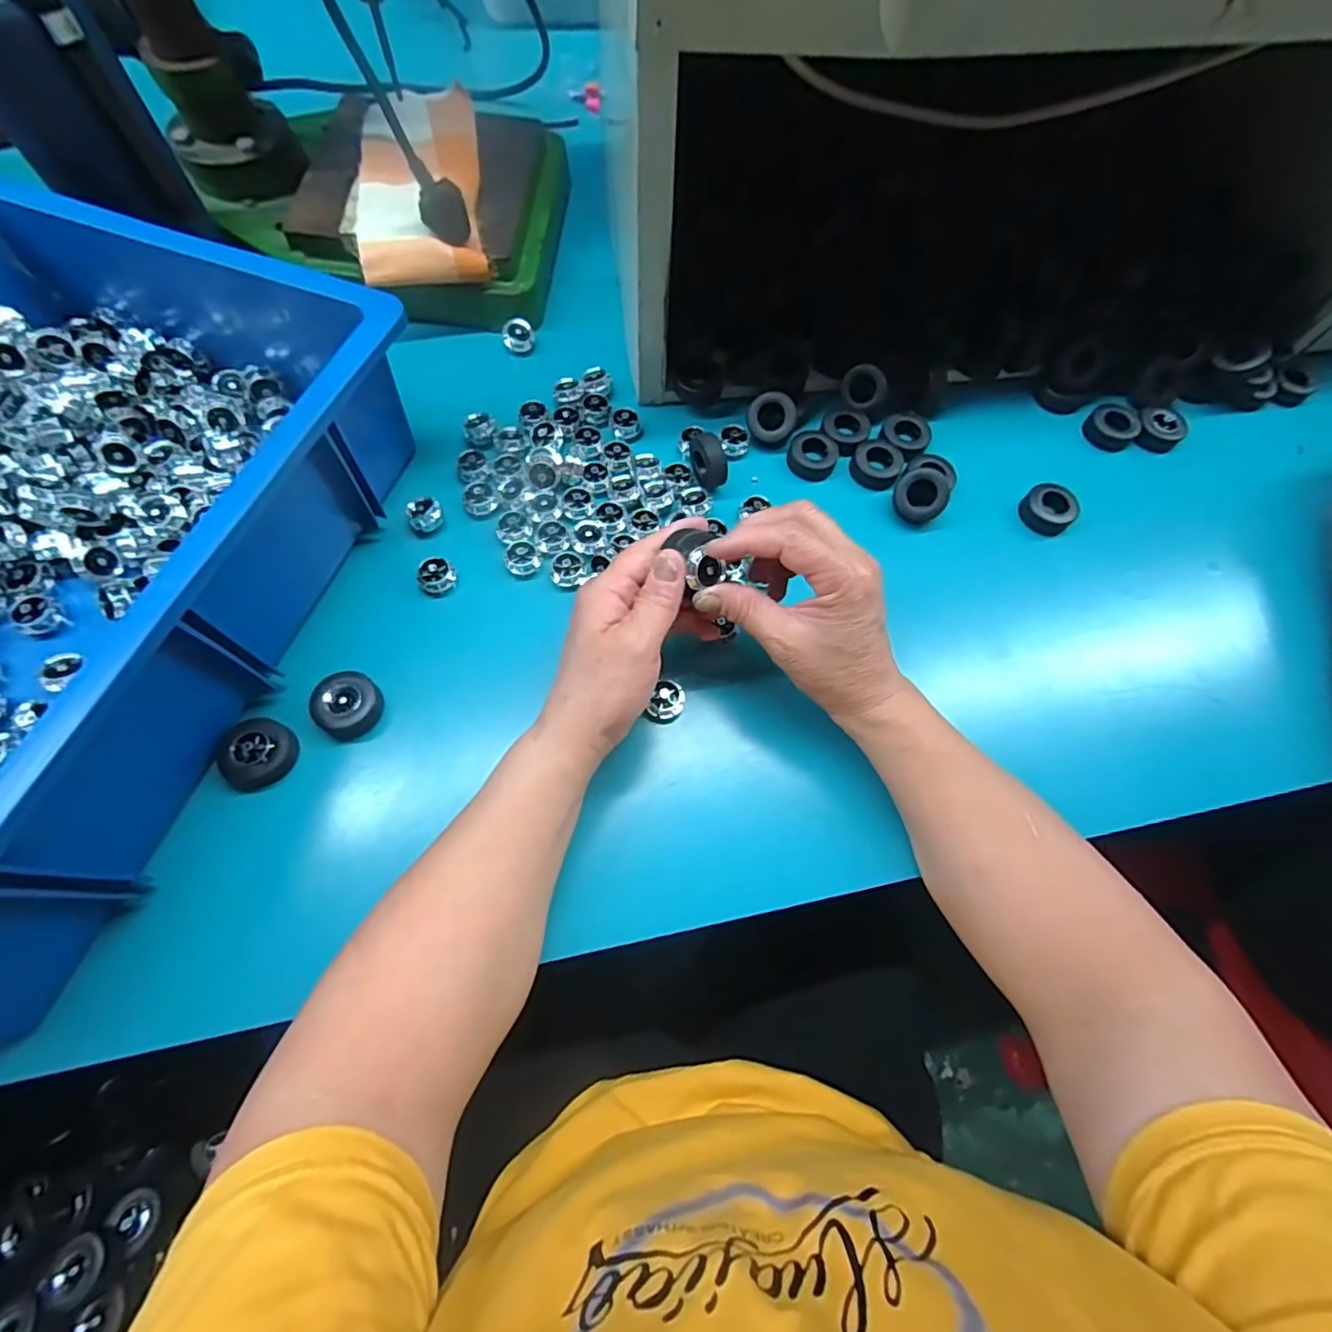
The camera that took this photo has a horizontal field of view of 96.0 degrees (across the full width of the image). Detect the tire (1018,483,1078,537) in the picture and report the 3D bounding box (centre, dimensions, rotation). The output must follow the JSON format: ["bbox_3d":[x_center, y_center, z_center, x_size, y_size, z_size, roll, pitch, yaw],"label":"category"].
[{"bbox_3d":[0.282,-0.116,0.443,0.034,0.016,0.037,-35,75,-15],"label":"tire"}]

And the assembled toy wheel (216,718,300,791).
[{"bbox_3d":[-0.235,0.051,0.345,0.037,0.016,0.039,1,69,-3],"label":"assembled toy wheel"}]

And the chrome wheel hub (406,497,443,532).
[{"bbox_3d":[-0.167,-0.104,0.417,0.023,0.015,0.021,1,69,-3],"label":"chrome wheel hub"}]

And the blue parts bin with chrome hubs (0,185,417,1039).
[{"bbox_3d":[-0.391,-0.052,0.327,0.348,0.122,0.465,19,69,4],"label":"blue parts bin with chrome hubs"}]

